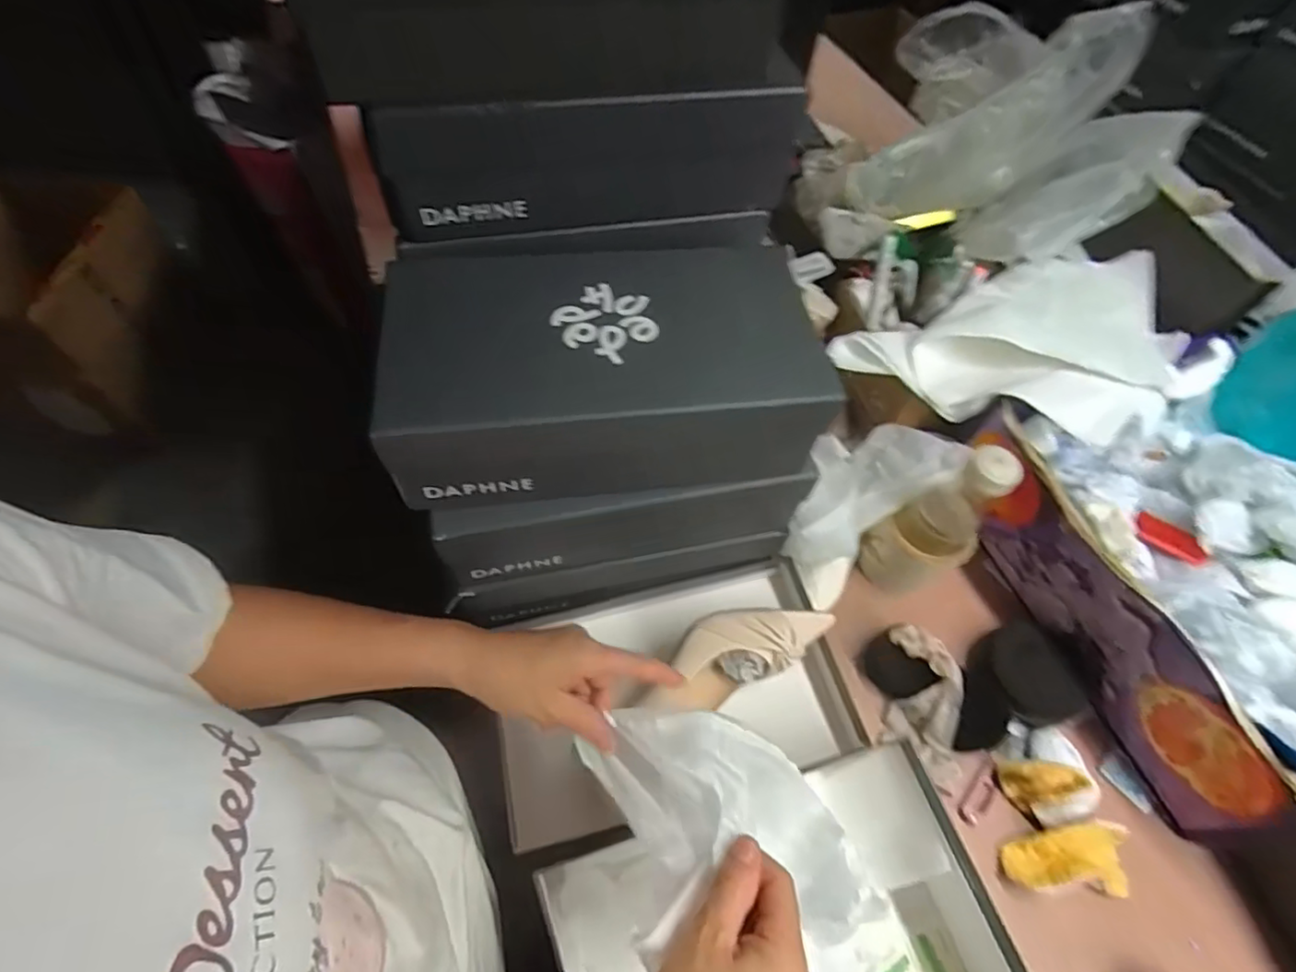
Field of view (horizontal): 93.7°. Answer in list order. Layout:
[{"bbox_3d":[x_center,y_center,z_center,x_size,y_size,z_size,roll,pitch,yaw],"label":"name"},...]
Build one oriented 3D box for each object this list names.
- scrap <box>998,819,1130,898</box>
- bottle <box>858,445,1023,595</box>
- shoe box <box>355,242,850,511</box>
[{"bbox_3d":[0.344,0.308,0.498,0.094,0.034,0.050,-2,58,-5],"label":"scrap"},{"bbox_3d":[0.268,0.043,0.575,0.073,0.191,0.068,-12,60,-11],"label":"bottle"},{"bbox_3d":[-0.030,-0.089,0.457,0.298,0.095,0.172,-7,59,-8],"label":"shoe box"}]

